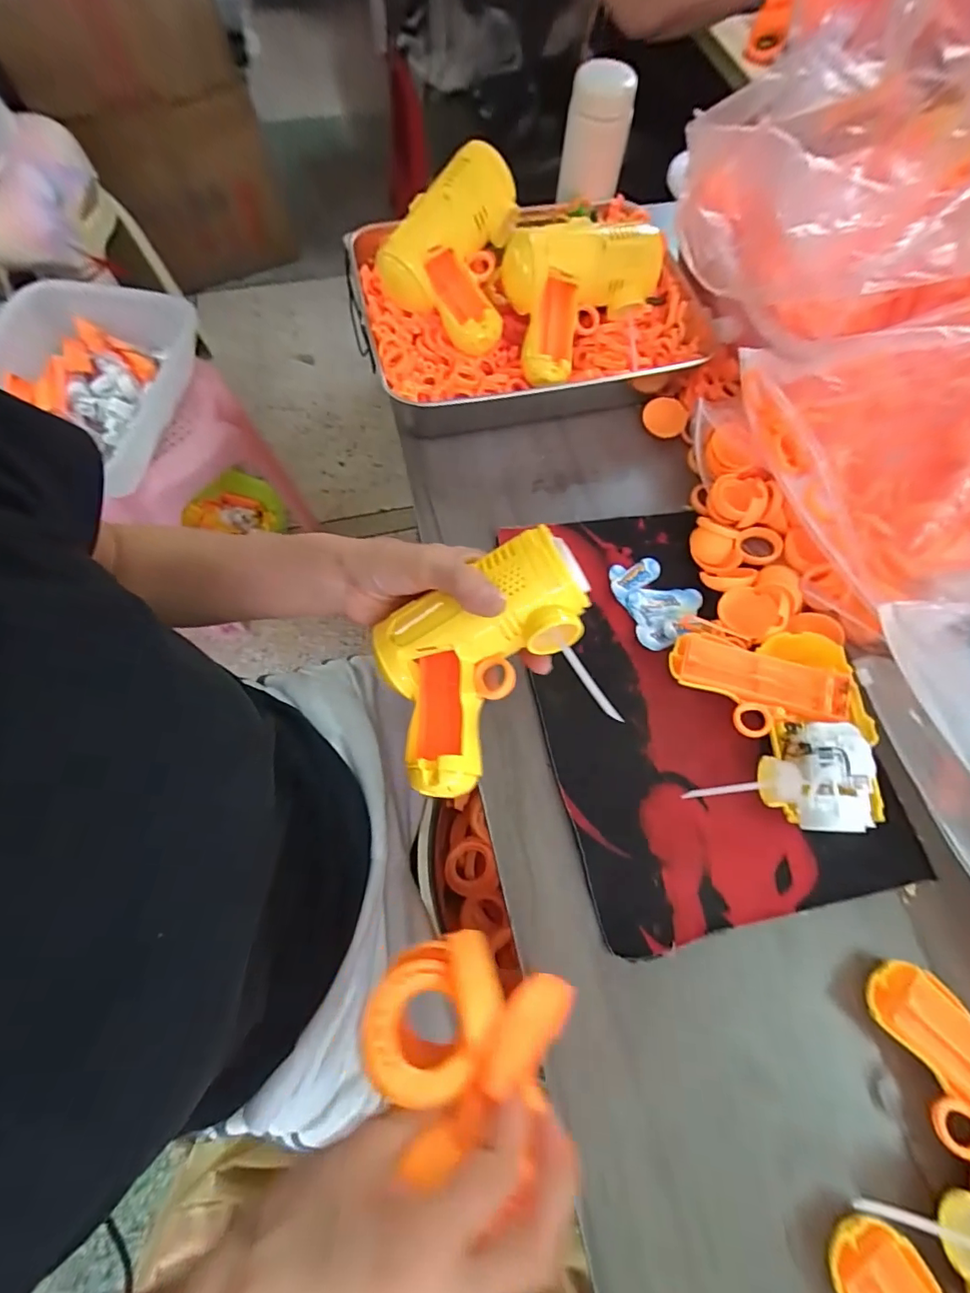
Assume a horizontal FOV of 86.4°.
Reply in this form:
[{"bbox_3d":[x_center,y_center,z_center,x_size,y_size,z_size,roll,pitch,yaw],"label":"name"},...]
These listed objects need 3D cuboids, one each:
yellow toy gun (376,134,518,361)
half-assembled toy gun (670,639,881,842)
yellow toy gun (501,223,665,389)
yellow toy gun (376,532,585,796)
[{"bbox_3d":[-0.013,-0.334,0.445,0.121,0.043,0.131,39,89,-7],"label":"yellow toy gun"},{"bbox_3d":[0.201,0.051,0.364,0.125,0.039,0.145,5,67,0],"label":"half-assembled toy gun"},{"bbox_3d":[0.085,-0.295,0.439,0.134,0.069,0.119,-3,67,-4],"label":"yellow toy gun"},{"bbox_3d":[-0.007,0.004,0.310,0.093,0.053,0.151,35,91,25],"label":"yellow toy gun"}]

